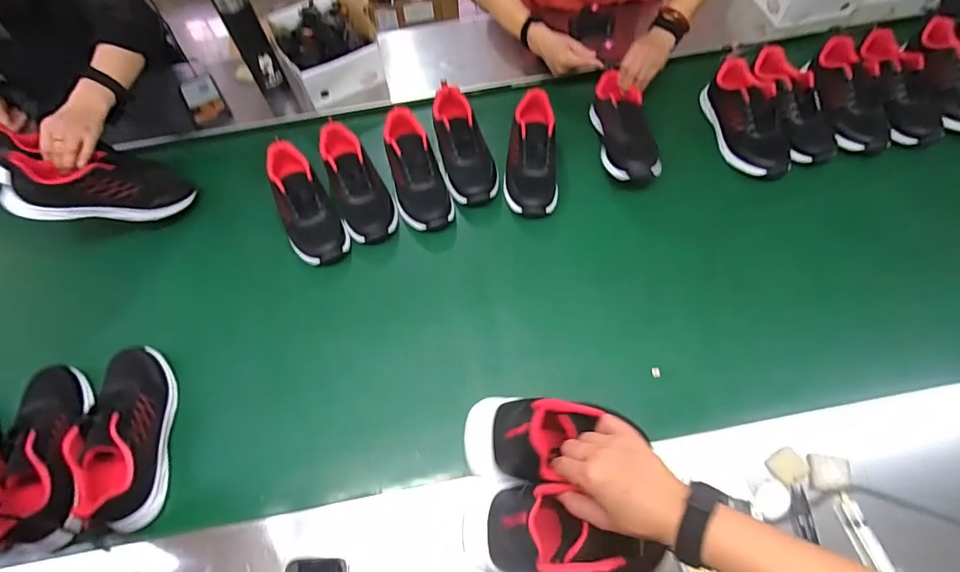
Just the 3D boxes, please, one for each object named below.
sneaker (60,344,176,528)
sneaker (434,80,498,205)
[{"bbox_3d":[-0.520,0.211,0.697,0.095,0.082,0.265,-13,61,-4],"label":"sneaker"},{"bbox_3d":[-0.037,-0.280,0.930,0.093,0.081,0.279,-15,74,-5],"label":"sneaker"}]

